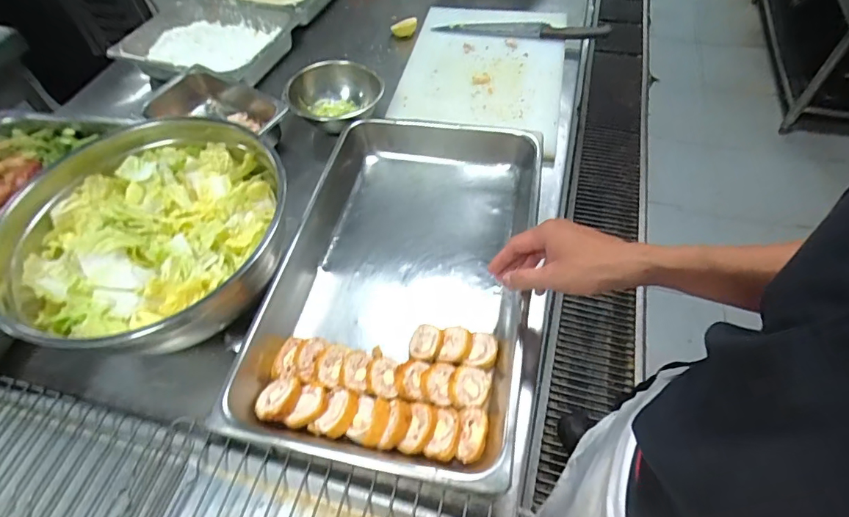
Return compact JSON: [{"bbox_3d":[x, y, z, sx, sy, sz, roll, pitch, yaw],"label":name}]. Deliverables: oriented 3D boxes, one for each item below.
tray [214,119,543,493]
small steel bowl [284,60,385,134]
[{"bbox_3d":[-0.028,0.013,0.629,0.339,0.070,0.515,7,55,9],"label":"tray"},{"bbox_3d":[-0.155,-0.271,0.811,0.161,0.068,0.149,-2,54,3],"label":"small steel bowl"}]

